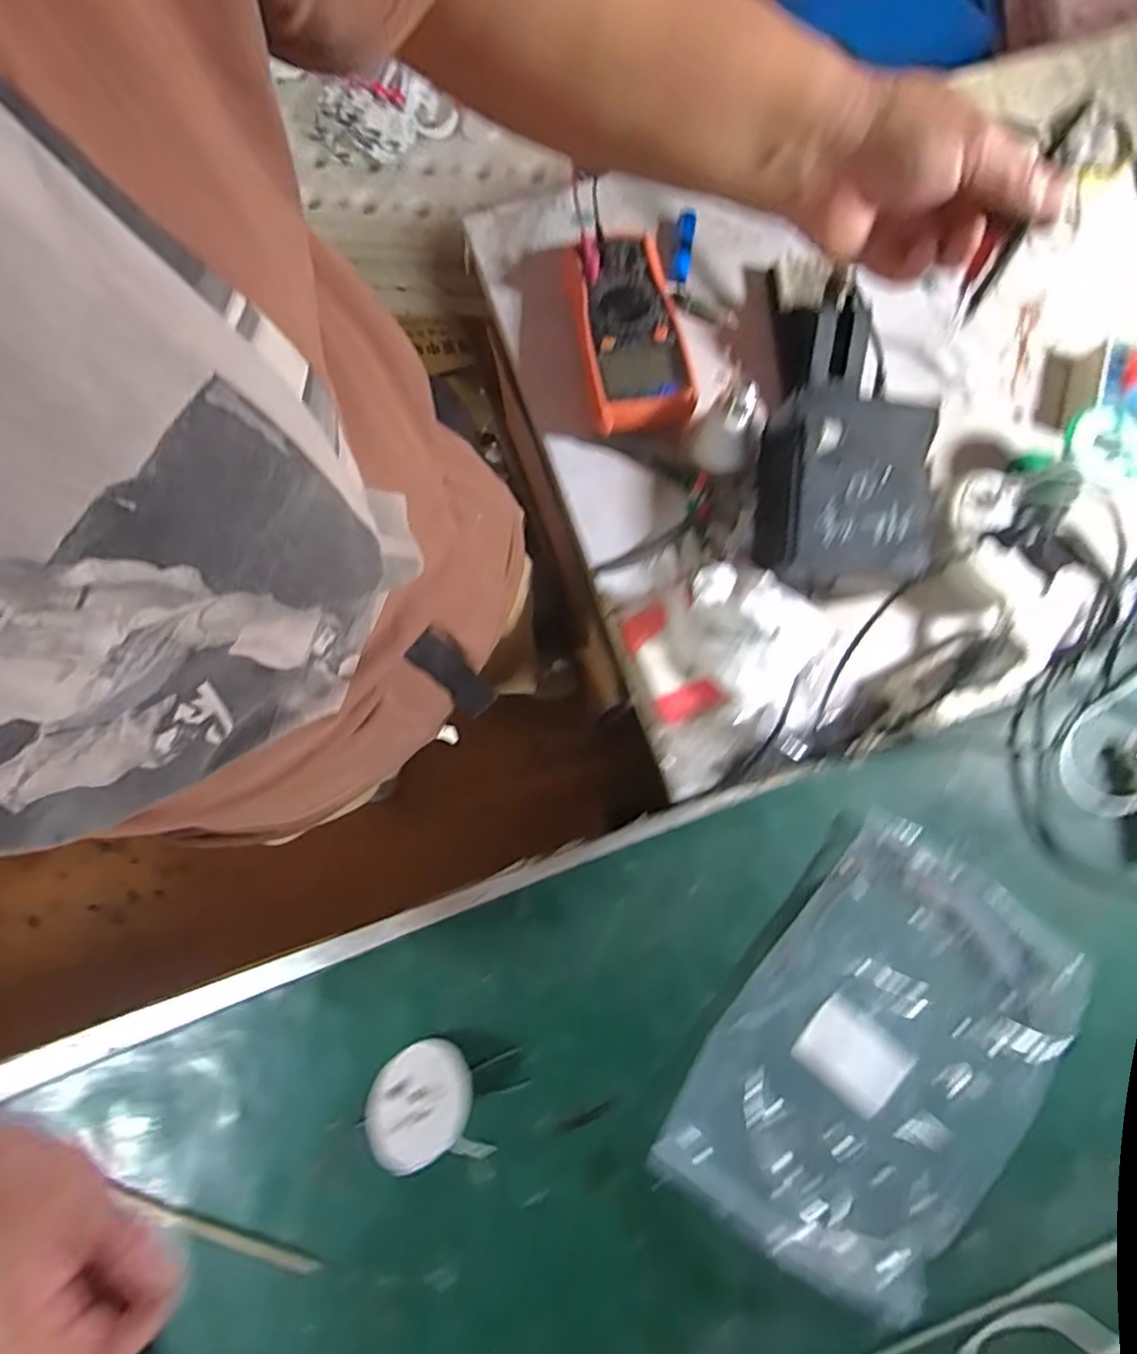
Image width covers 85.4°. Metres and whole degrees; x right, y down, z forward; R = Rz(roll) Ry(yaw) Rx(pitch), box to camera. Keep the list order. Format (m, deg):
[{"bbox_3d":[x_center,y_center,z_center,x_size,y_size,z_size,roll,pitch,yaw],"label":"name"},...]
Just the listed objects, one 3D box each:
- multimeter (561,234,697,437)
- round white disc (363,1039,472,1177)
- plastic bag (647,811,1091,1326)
[{"bbox_3d":[0.048,-0.305,0.542,0.093,0.042,0.182,-11,81,-3],"label":"multimeter"},{"bbox_3d":[-0.112,0.315,0.452,0.082,0.010,0.074,-25,51,1],"label":"round white disc"},{"bbox_3d":[0.239,0.289,0.467,0.211,0.030,0.310,39,82,6],"label":"plastic bag"}]

